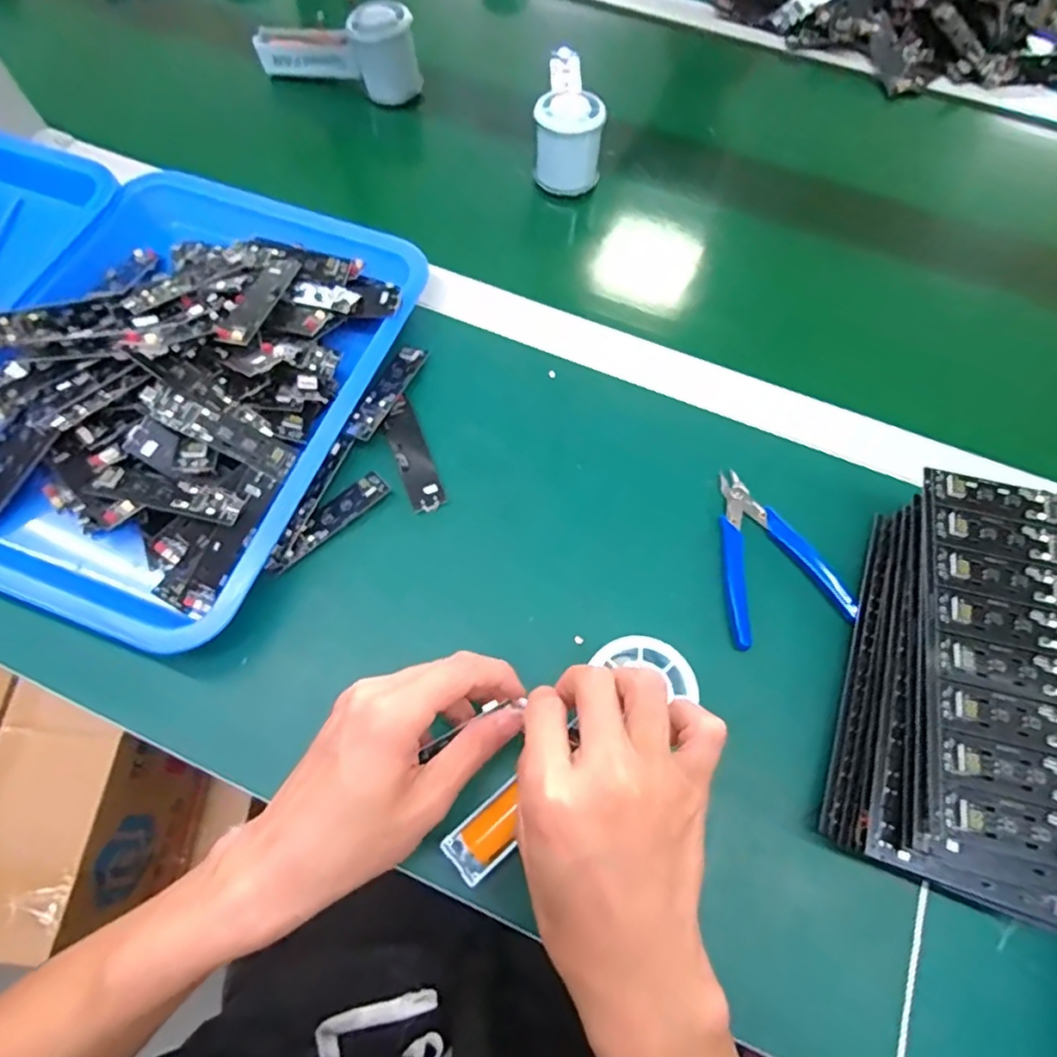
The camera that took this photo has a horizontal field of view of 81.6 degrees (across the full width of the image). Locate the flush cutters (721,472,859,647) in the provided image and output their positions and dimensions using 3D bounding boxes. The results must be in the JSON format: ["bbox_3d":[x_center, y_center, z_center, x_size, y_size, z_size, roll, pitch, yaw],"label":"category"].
[{"bbox_3d":[0.163,0.019,0.392,0.074,0.014,0.117,4,66,-1],"label":"flush cutters"}]

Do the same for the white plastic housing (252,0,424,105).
[{"bbox_3d":[-0.176,-0.447,0.565,0.151,0.059,0.054,17,66,5],"label":"white plastic housing"}]

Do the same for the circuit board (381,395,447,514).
[{"bbox_3d":[-0.080,-0.051,0.421,0.024,0.009,0.084,-20,69,-11],"label":"circuit board"}]

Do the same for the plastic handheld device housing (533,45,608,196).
[{"bbox_3d":[0.033,-0.333,0.508,0.054,0.084,0.048,-2,66,-3],"label":"plastic handheld device housing"}]

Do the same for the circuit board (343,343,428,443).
[{"bbox_3d":[-0.099,-0.097,0.432,0.019,0.005,0.086,28,65,-4],"label":"circuit board"}]

